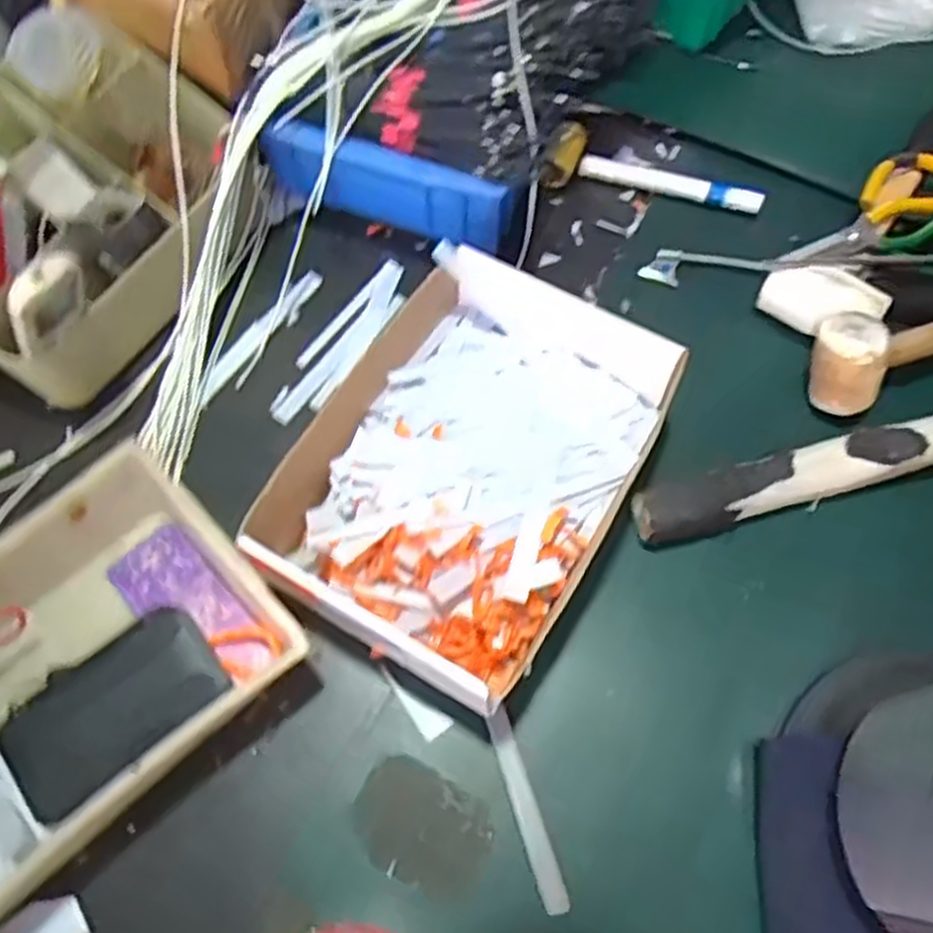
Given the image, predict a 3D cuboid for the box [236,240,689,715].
[{"bbox_3d":[0.000,-0.006,0.496,0.193,0.080,0.258,29,70,16],"label":"box"}]

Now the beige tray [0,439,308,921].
[{"bbox_3d":[-0.233,0.126,0.454,0.244,0.071,0.175,-41,69,-14],"label":"beige tray"}]

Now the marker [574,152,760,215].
[{"bbox_3d":[0.161,-0.226,0.626,0.143,0.016,0.018,17,67,9],"label":"marker"}]

